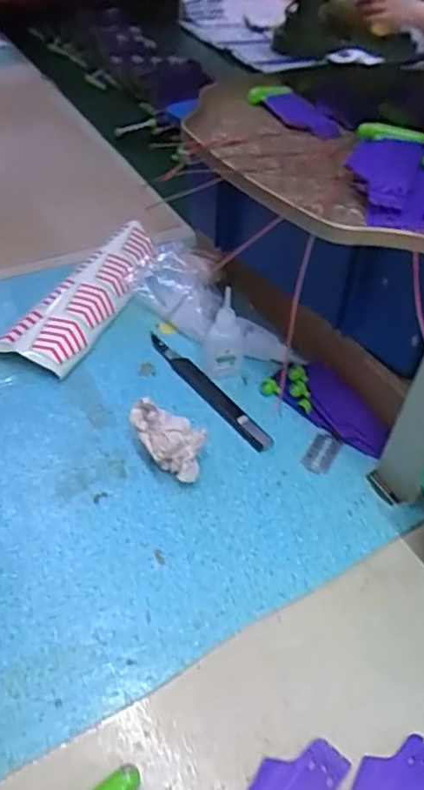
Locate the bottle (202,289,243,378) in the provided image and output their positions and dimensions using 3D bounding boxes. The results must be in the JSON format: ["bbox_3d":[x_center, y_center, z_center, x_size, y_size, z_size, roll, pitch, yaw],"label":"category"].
[{"bbox_3d":[0.010,-0.052,0.501,0.033,0.090,0.026,3,46,-1],"label":"bottle"}]

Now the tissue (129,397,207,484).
[{"bbox_3d":[-0.033,0.032,0.436,0.057,0.055,0.036,20,48,16],"label":"tissue"}]

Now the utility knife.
[{"bbox_3d":[-0.002,-0.006,0.508,0.020,0.014,0.159,-28,53,-27],"label":"utility knife"}]

